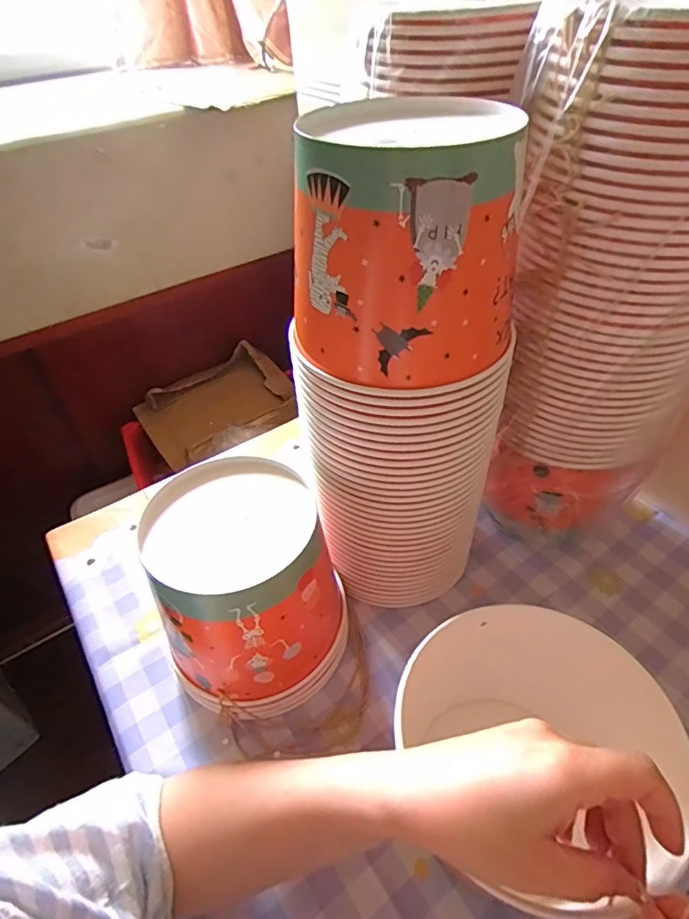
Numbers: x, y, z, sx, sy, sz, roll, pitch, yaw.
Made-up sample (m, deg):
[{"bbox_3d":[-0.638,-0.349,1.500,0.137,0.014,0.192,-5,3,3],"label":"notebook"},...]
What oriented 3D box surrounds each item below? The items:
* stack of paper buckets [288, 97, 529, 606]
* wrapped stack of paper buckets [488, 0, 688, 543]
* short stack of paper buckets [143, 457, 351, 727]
[{"bbox_3d":[0.046,-0.052,0.413,0.146,0.369,0.154,18,49,21],"label":"stack of paper buckets"},{"bbox_3d":[0.202,-0.103,0.404,0.137,0.393,0.130,-15,46,-10],"label":"wrapped stack of paper buckets"},{"bbox_3d":[-0.075,0.107,0.424,0.135,0.164,0.140,-11,45,-7],"label":"short stack of paper buckets"}]

